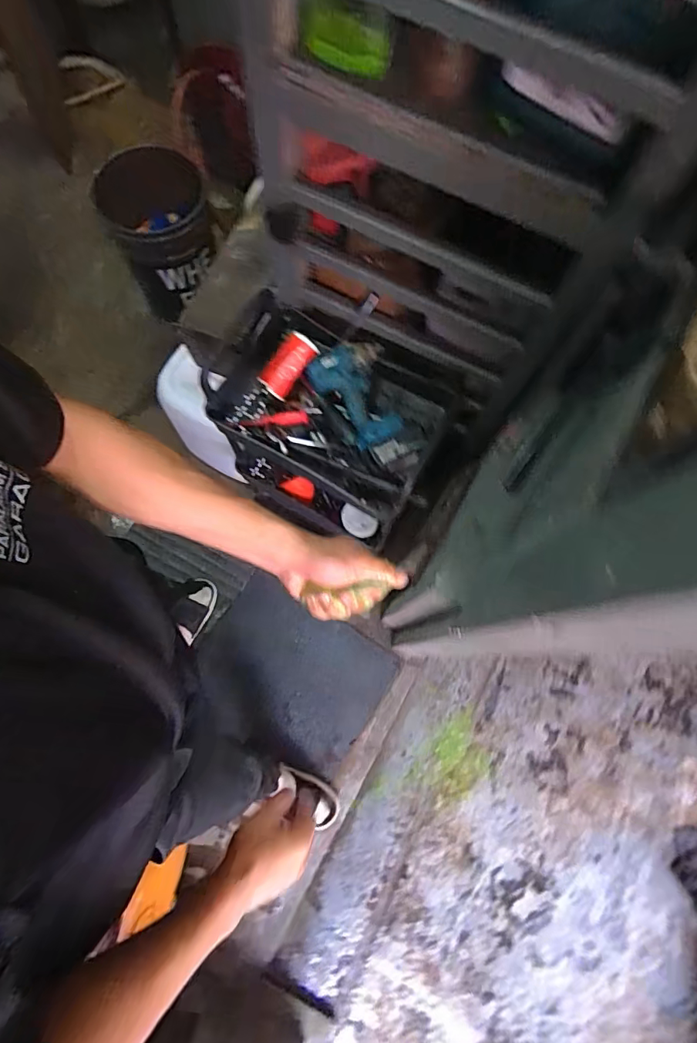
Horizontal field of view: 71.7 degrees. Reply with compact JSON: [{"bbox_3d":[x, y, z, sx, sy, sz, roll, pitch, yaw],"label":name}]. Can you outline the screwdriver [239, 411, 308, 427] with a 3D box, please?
[{"bbox_3d":[-0.146,-0.195,0.920,0.140,0.024,0.026,-1,70,19],"label":"screwdriver"}]

